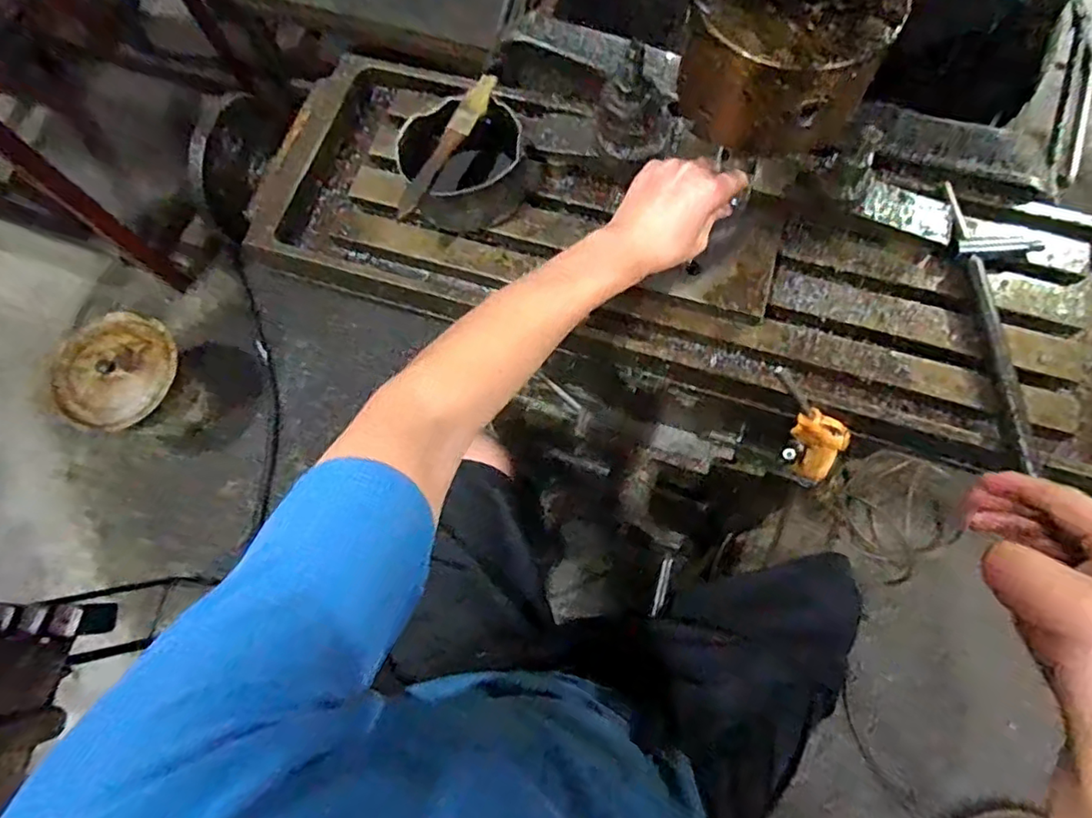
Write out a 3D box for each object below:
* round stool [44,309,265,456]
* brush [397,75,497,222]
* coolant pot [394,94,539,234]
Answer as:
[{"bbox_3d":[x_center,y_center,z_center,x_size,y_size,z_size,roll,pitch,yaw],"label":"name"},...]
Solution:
[{"bbox_3d":[-0.835,-0.054,1.318,0.278,0.287,0.292,24,75,9],"label":"round stool"},{"bbox_3d":[-0.085,-0.221,0.503,0.021,0.020,0.146,29,76,10],"label":"brush"},{"bbox_3d":[-0.071,-0.221,0.531,0.113,0.059,0.105,-27,74,-6],"label":"coolant pot"}]

